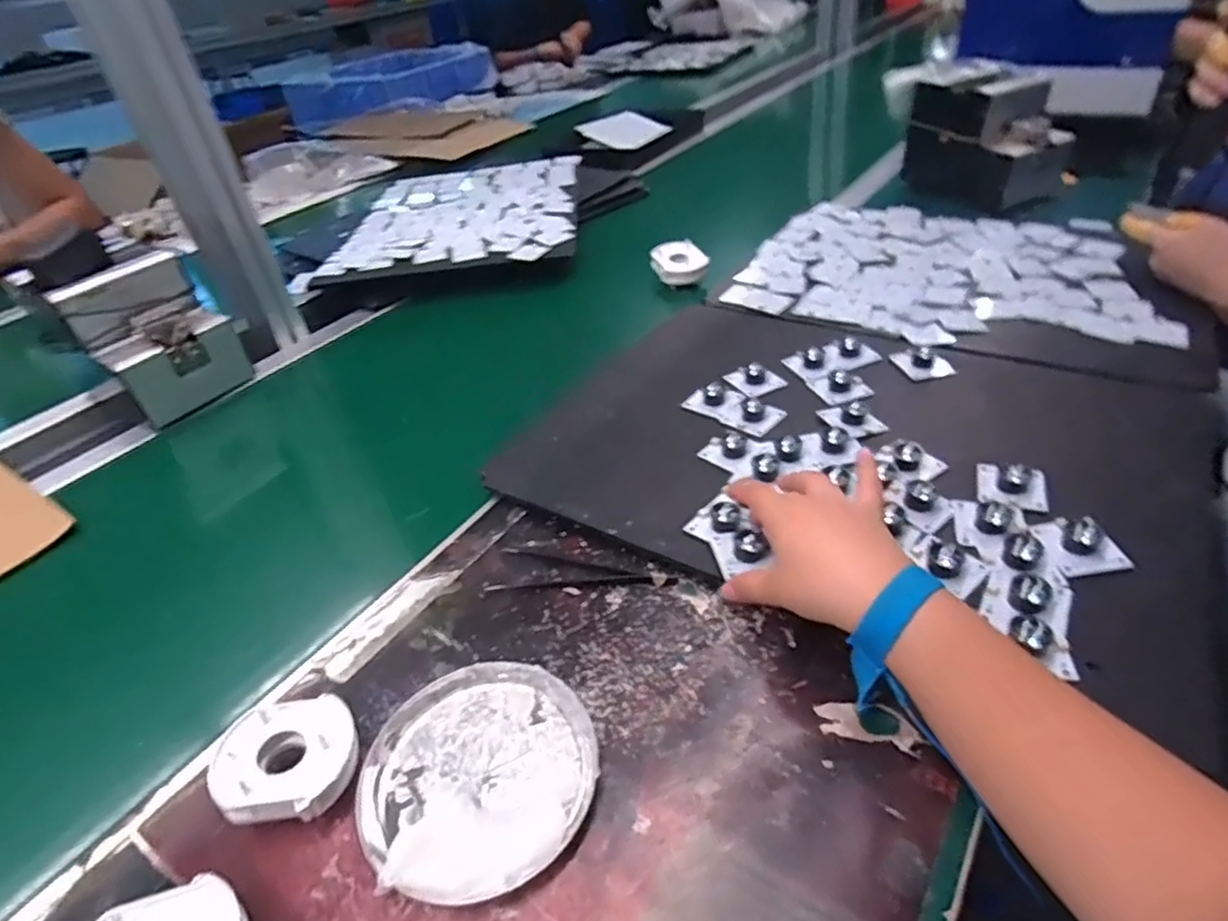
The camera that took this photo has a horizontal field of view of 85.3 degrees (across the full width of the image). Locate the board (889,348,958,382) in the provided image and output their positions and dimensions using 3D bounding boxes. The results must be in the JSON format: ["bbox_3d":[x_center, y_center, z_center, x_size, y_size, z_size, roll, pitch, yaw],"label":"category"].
[{"bbox_3d":[0.288,-0.093,0.622,0.038,0.018,0.044,-12,39,-5],"label":"board"}]

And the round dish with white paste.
[{"bbox_3d":[-0.075,0.171,0.371,0.127,0.012,0.128,-3,39,3],"label":"round dish with white paste"}]

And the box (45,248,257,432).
[{"bbox_3d":[-0.482,-0.132,0.711,0.088,0.131,0.123,22,48,32],"label":"box"}]

